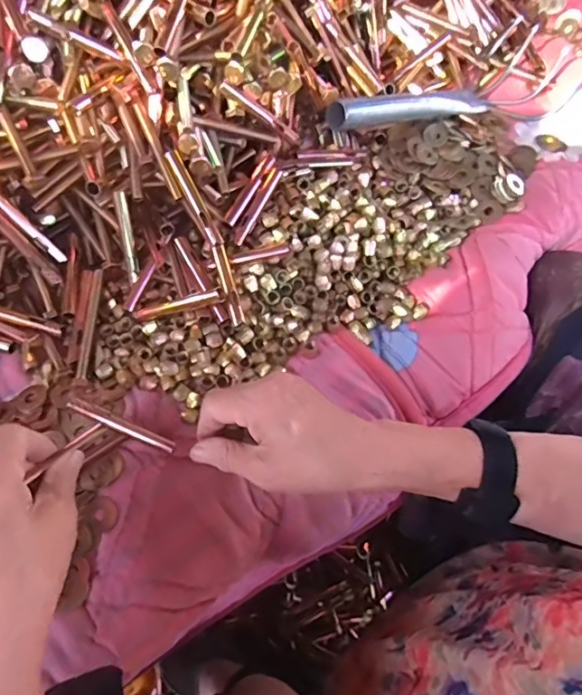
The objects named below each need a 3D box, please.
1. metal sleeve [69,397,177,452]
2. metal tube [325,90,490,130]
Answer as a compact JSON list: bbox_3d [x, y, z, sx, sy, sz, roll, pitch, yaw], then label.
[{"bbox_3d":[-0.125,0.058,0.379,0.081,0.011,0.010,30,65,-19],"label":"metal sleeve"},{"bbox_3d":[0.126,-0.235,0.499,0.228,0.023,0.024,-23,68,-35],"label":"metal tube"}]

